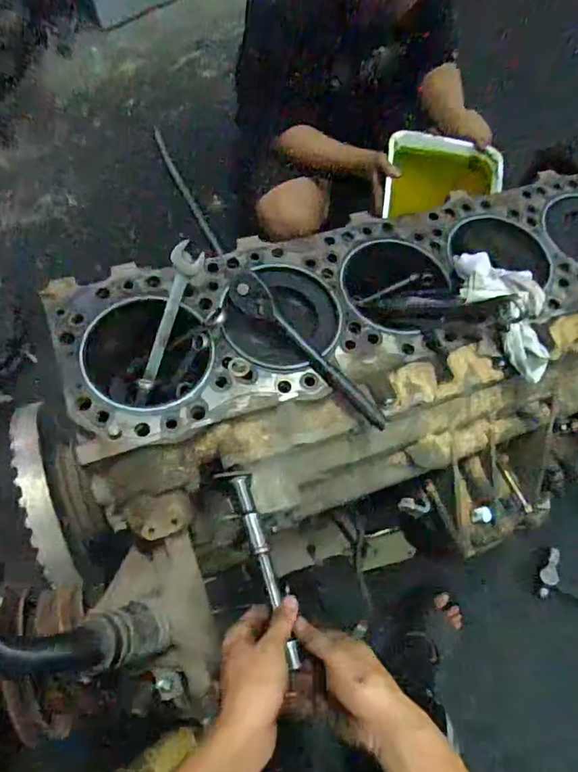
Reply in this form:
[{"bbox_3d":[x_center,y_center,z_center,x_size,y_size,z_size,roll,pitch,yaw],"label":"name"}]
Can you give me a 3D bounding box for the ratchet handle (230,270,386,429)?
[{"bbox_3d":[0.017,-0.039,0.615,0.045,0.036,0.246,-38,75,-13],"label":"ratchet handle"}]

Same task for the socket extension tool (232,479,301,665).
[{"bbox_3d":[-0.022,0.180,0.530,0.018,0.015,0.188,-17,68,-7],"label":"socket extension tool"}]

